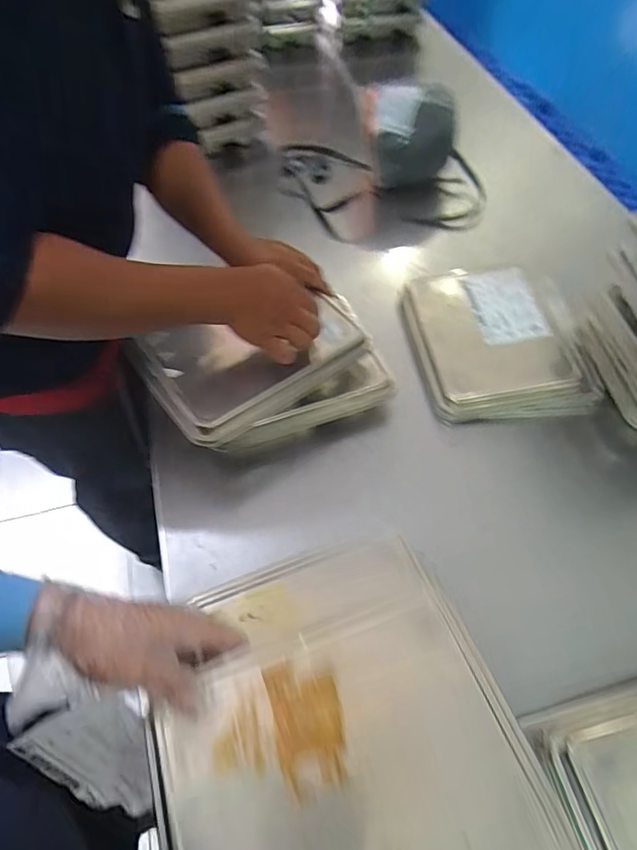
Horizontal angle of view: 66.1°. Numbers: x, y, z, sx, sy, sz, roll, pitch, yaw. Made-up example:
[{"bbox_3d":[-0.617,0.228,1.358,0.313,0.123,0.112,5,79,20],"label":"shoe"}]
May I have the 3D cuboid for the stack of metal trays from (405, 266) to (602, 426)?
[{"bbox_3d":[0.290,-0.141,0.786,0.269,0.059,0.279,-6,58,-4],"label":"stack of metal trays"}]

